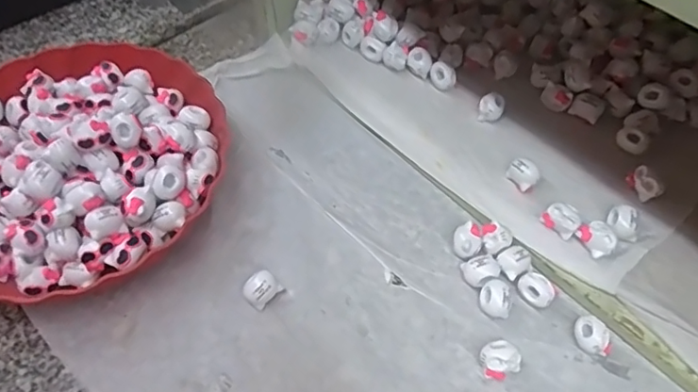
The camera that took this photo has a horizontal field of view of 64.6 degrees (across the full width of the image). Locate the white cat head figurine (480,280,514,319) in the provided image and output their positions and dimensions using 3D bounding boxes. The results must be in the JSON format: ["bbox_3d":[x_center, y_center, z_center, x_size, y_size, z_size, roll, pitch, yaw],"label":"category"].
[{"bbox_3d":[0.106,0.073,0.395,0.023,0.020,0.024,0,56,0],"label":"white cat head figurine"}]

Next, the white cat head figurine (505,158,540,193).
[{"bbox_3d":[0.136,-0.017,0.433,0.024,0.018,0.016,31,61,20],"label":"white cat head figurine"}]

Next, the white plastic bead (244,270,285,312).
[{"bbox_3d":[-0.063,0.067,0.398,0.019,0.018,0.023,33,62,21],"label":"white plastic bead"}]

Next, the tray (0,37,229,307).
[{"bbox_3d":[-0.221,-0.035,0.441,0.243,0.066,0.240,-8,56,-5],"label":"tray"}]

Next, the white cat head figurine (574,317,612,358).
[{"bbox_3d":[0.165,0.096,0.377,0.020,0.017,0.026,-18,58,-12],"label":"white cat head figurine"}]

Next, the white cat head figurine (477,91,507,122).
[{"bbox_3d":[0.123,-0.076,0.476,0.021,0.017,0.021,0,56,0],"label":"white cat head figurine"}]

